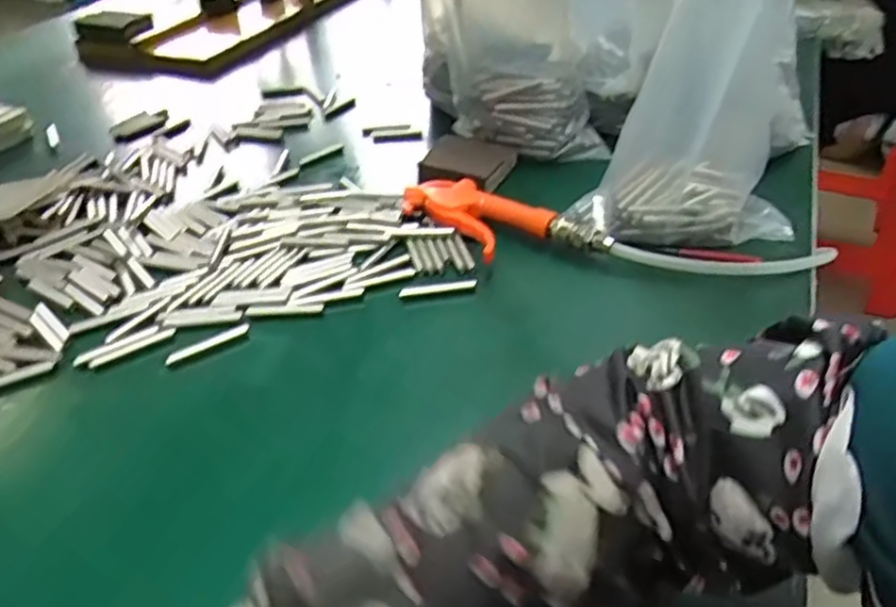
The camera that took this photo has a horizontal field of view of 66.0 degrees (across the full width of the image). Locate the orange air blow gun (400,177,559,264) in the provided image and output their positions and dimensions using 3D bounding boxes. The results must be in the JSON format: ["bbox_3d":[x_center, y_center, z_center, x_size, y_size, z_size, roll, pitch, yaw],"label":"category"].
[{"bbox_3d":[0.018,-0.078,0.588,0.065,0.030,0.133,-27,44,-27],"label":"orange air blow gun"}]

